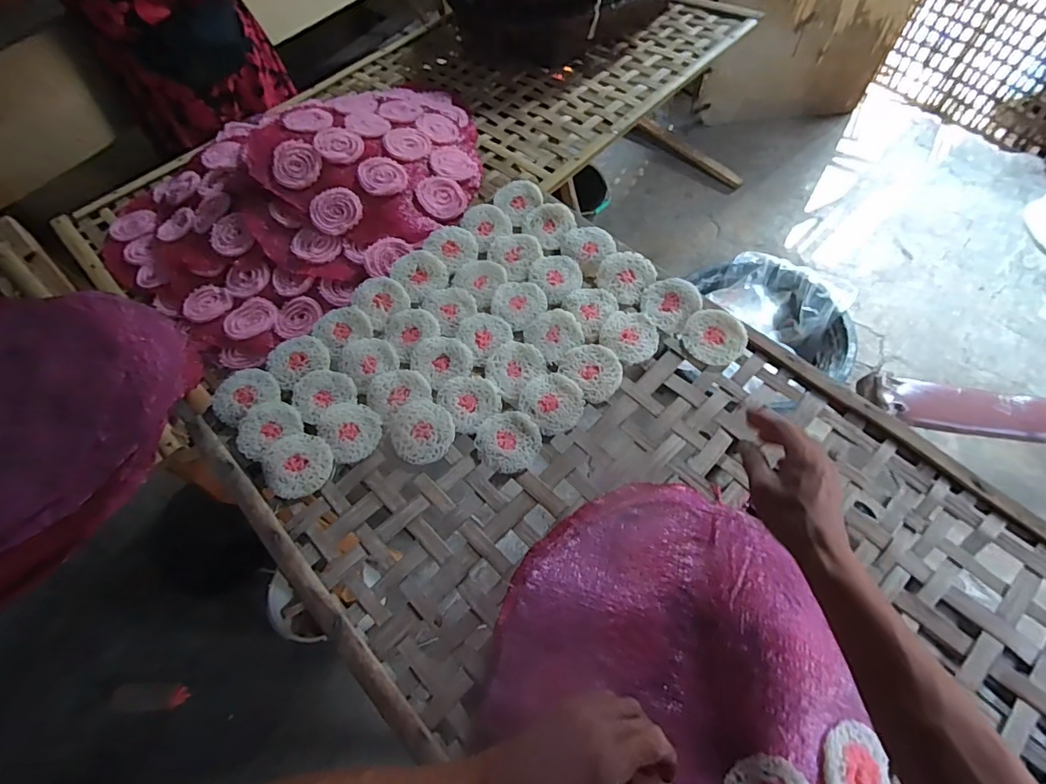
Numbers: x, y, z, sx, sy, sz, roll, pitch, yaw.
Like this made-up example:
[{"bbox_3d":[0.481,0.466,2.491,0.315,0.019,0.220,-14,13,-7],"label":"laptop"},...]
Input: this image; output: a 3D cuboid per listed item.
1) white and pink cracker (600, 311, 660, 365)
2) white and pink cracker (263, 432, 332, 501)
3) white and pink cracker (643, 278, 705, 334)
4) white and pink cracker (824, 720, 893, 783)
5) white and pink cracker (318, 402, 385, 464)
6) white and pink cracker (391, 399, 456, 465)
[{"bbox_3d":[0.143,-0.076,0.649,0.075,0.006,0.072,-2,63,3],"label":"white and pink cracker"},{"bbox_3d":[-0.271,0.087,0.588,0.079,0.010,0.075,-2,63,3],"label":"white and pink cracker"},{"bbox_3d":[0.198,-0.123,0.661,0.074,0.011,0.074,39,72,21],"label":"white and pink cracker"},{"bbox_3d":[0.289,0.330,0.422,0.066,0.007,0.077,8,68,-16],"label":"white and pink cracker"},{"bbox_3d":[-0.213,0.045,0.607,0.069,0.006,0.079,-35,66,-13],"label":"white and pink cracker"},{"bbox_3d":[-0.123,0.047,0.603,0.074,0.008,0.079,-2,63,3],"label":"white and pink cracker"}]

